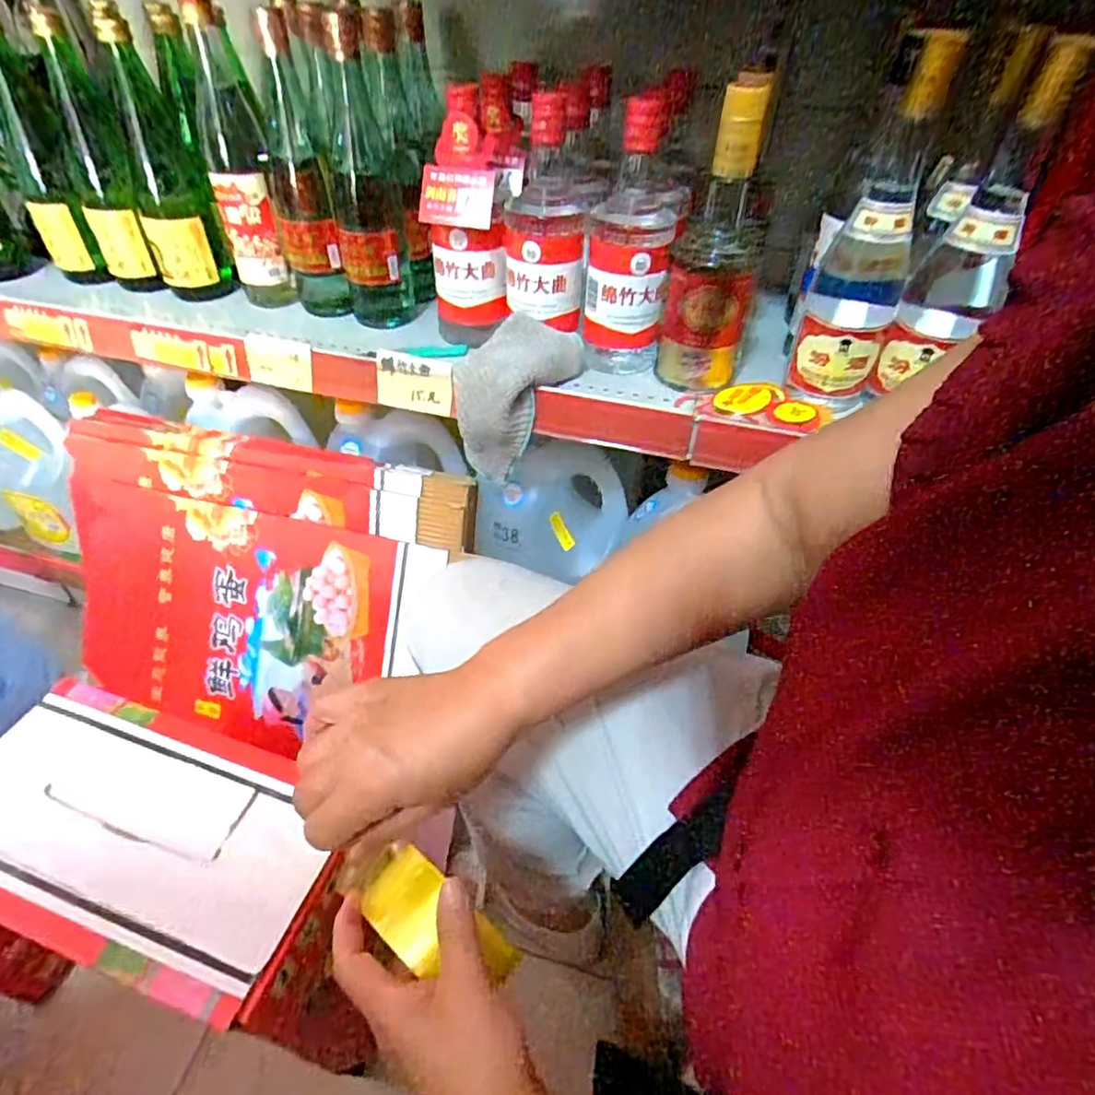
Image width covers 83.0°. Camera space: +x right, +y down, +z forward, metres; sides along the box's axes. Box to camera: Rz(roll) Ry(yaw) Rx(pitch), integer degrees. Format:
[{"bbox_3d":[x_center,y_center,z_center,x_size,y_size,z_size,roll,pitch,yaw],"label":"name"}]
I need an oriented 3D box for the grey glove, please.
[{"bbox_3d":[-0.027,-0.142,0.603,0.117,0.120,0.100,4,44,2],"label":"grey glove"}]

